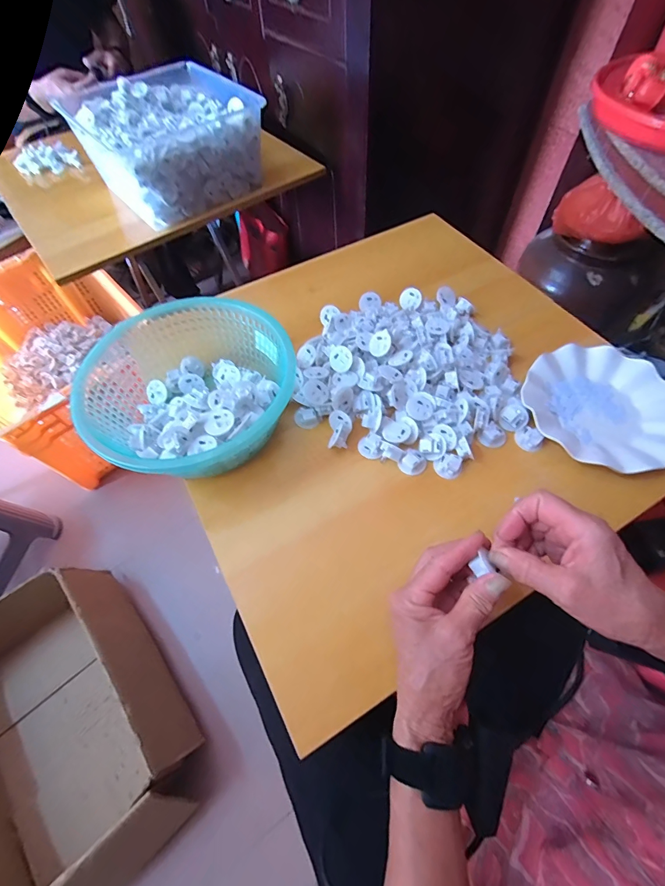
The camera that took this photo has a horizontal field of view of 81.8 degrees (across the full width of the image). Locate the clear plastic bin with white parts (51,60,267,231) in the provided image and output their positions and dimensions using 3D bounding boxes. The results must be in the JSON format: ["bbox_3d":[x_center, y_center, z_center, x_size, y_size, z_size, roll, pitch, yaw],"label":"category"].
[{"bbox_3d":[-0.321,-0.609,0.783,0.295,0.134,0.300,-34,64,-16],"label":"clear plastic bin with white parts"}]

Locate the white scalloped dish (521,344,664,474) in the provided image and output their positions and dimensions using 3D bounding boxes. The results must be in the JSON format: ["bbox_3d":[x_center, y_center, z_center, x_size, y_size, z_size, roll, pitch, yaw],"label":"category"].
[{"bbox_3d":[0.336,-0.048,0.478,0.179,0.021,0.171,-1,60,2],"label":"white scalloped dish"}]

